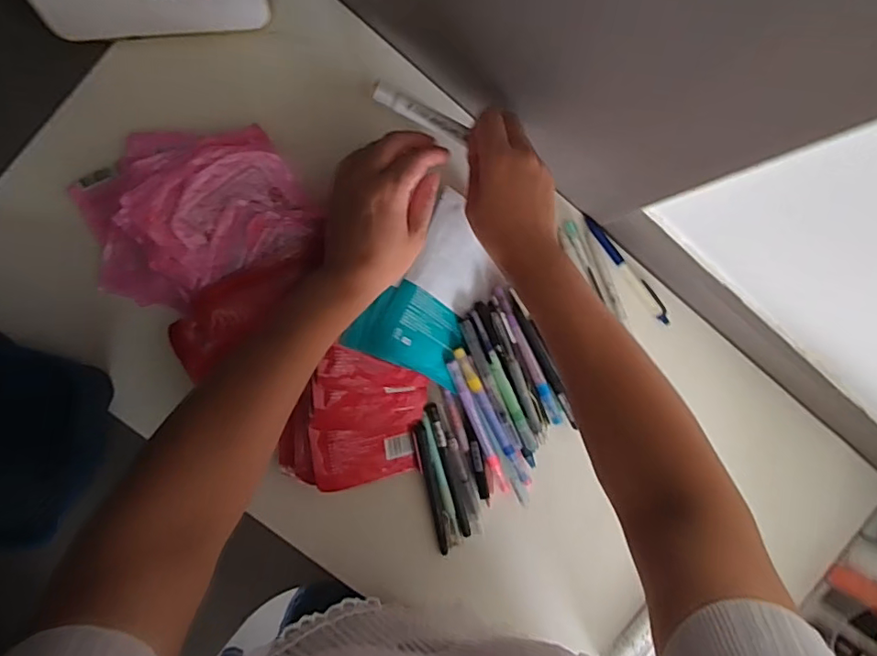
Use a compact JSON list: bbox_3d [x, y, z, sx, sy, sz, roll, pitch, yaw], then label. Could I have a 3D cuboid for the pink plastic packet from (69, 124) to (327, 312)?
[{"bbox_3d":[-0.231,-0.112,0.491,0.207,0.059,0.151,-25,95,-4],"label":"pink plastic packet"}]

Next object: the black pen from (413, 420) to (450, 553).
[{"bbox_3d":[-0.007,0.166,0.542,0.012,0.006,0.142,-12,94,-5],"label":"black pen"}]

